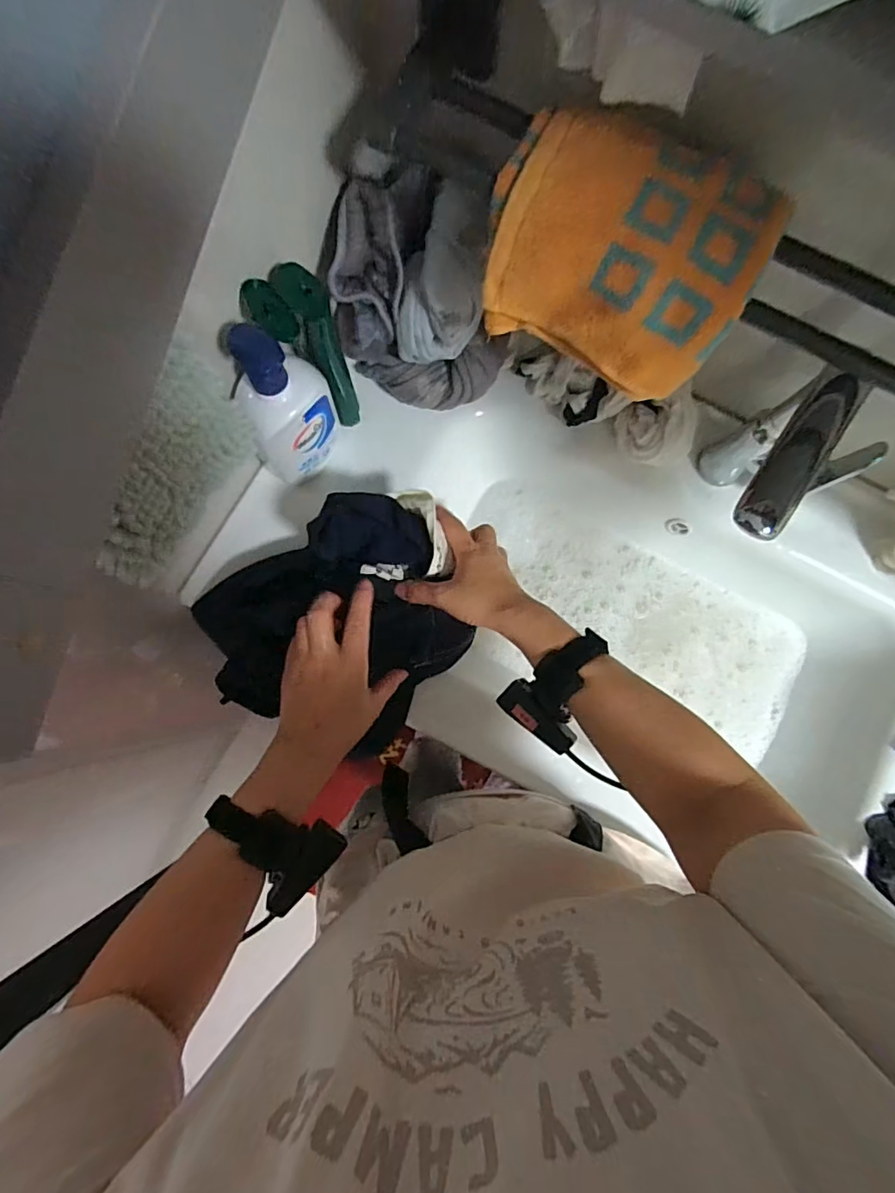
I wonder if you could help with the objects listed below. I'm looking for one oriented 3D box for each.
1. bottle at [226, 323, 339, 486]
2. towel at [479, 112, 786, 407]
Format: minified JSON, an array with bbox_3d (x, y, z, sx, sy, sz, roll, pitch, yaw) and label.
[{"bbox_3d":[-0.148,-0.171,0.489,0.052,0.179,0.086,24,81,3],"label":"bottle"},{"bbox_3d":[0.114,-0.227,0.352,0.172,0.044,0.138,25,126,9],"label":"towel"}]

